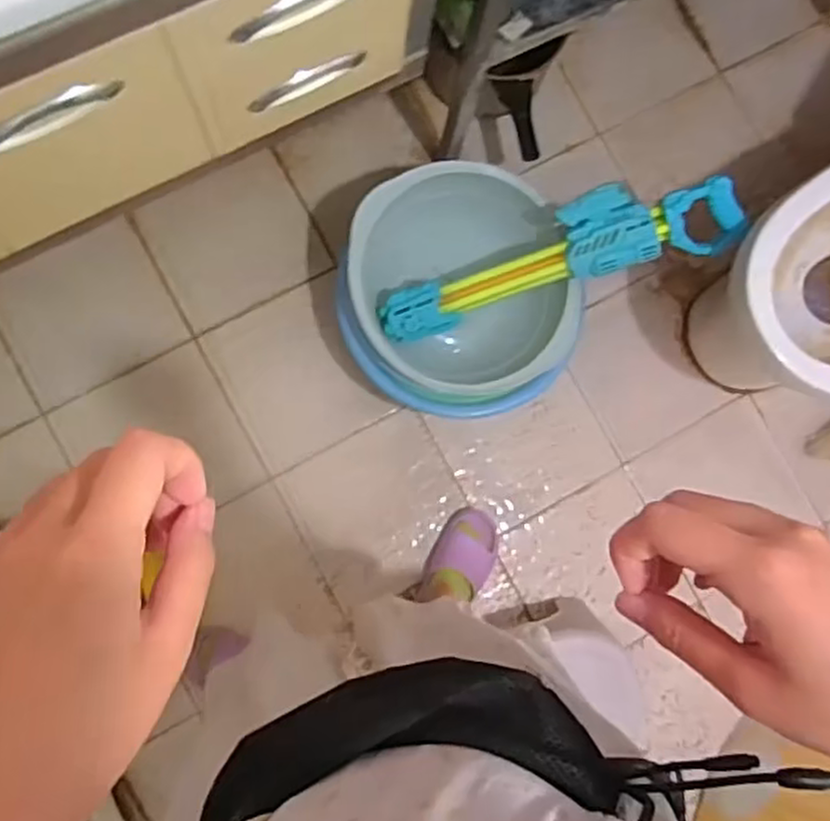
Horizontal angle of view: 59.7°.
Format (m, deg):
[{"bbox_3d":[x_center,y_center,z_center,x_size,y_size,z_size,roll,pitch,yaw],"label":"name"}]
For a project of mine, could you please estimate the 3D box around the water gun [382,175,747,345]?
[{"bbox_3d":[0.210,-0.235,1.113,0.551,0.082,0.121,-17,86,13],"label":"water gun"}]

